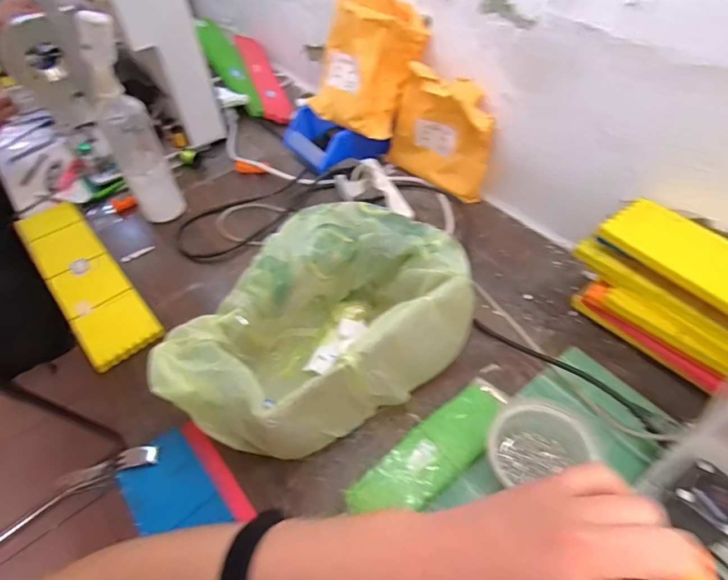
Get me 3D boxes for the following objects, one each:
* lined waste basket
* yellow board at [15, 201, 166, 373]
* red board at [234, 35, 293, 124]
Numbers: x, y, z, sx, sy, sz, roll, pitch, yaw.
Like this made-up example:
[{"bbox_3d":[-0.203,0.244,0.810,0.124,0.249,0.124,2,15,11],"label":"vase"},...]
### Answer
[{"bbox_3d":[-0.049,0.044,0.482,0.315,0.123,0.209,-33,56,-23],"label":"lined waste basket"},{"bbox_3d":[-0.409,-0.026,0.640,0.086,0.018,0.381,-35,57,-24],"label":"yellow board"},{"bbox_3d":[-0.223,-0.472,0.973,0.068,0.017,0.322,-6,56,-31],"label":"red board"}]

